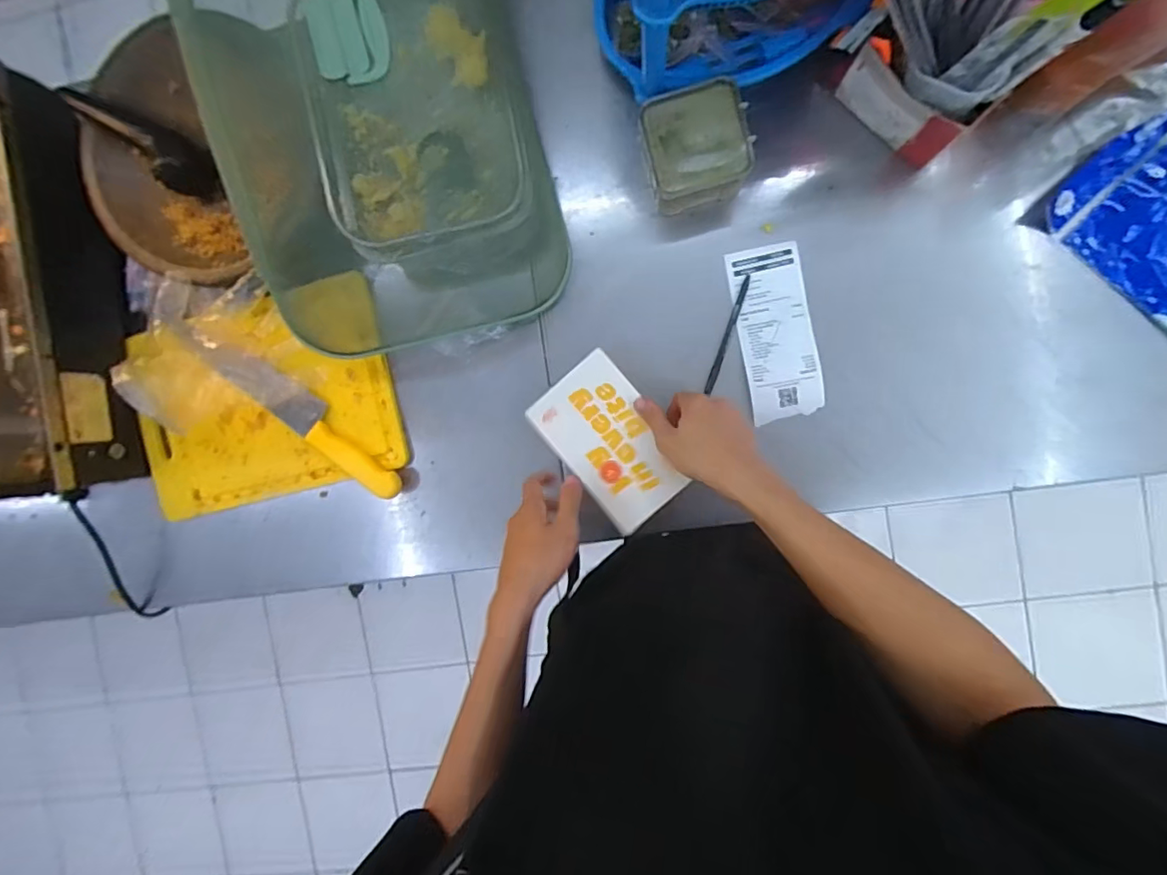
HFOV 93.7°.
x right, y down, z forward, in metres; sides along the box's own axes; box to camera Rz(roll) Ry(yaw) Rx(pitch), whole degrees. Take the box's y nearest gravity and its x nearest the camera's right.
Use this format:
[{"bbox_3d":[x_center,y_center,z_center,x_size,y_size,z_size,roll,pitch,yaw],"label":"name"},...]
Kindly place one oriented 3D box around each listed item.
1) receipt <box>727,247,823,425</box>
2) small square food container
[{"bbox_3d":[0.216,-0.118,0.613,0.078,0.013,0.190,-11,92,7],"label":"receipt"},{"bbox_3d":[0.117,-0.306,0.583,0.104,0.051,0.109,-11,92,7],"label":"small square food container"}]

